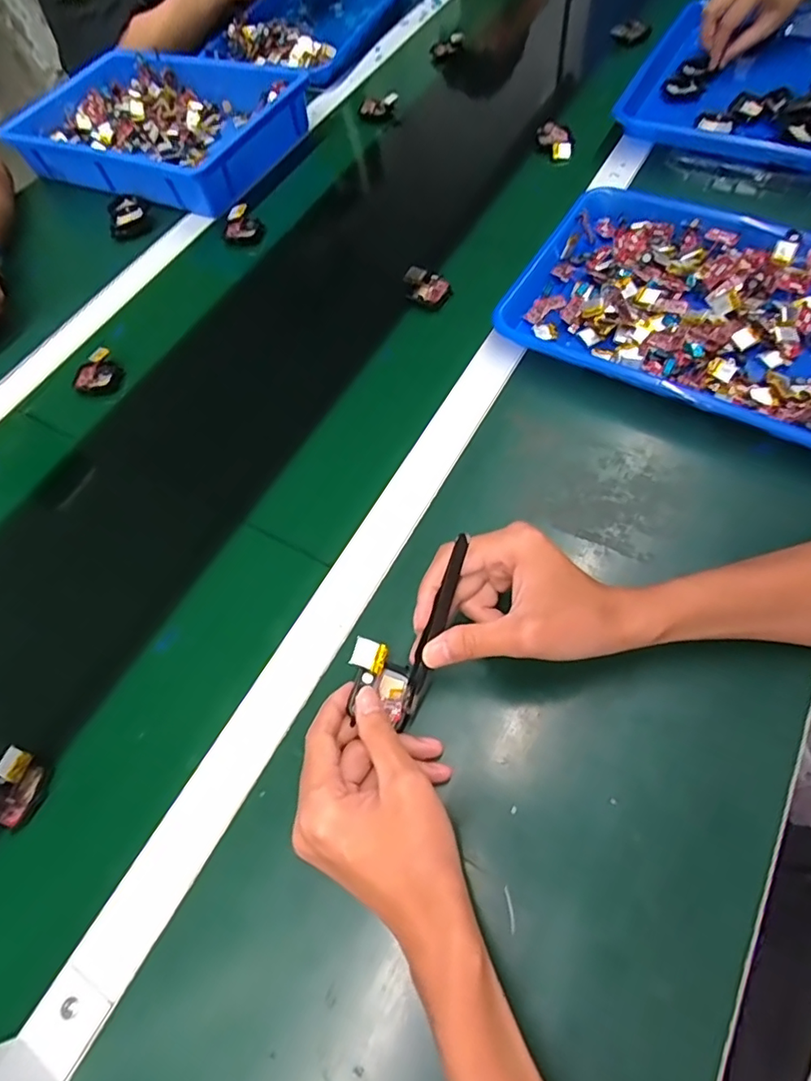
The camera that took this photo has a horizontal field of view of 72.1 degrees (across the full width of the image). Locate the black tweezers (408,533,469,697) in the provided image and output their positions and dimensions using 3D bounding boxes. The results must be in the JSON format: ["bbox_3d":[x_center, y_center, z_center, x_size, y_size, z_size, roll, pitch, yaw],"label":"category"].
[{"bbox_3d":[0.020,0.048,0.348,0.011,0.011,0.109,20,105,13],"label":"black tweezers"}]

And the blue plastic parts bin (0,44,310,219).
[{"bbox_3d":[-0.344,-0.576,0.770,0.367,0.061,0.244,23,67,21],"label":"blue plastic parts bin"}]

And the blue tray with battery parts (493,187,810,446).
[{"bbox_3d":[0.283,-0.220,0.522,0.338,0.037,0.247,27,68,22],"label":"blue tray with battery parts"}]

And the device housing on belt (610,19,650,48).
[{"bbox_3d":[0.331,-0.746,0.821,0.018,0.028,0.083,-25,45,-9],"label":"device housing on belt"}]

